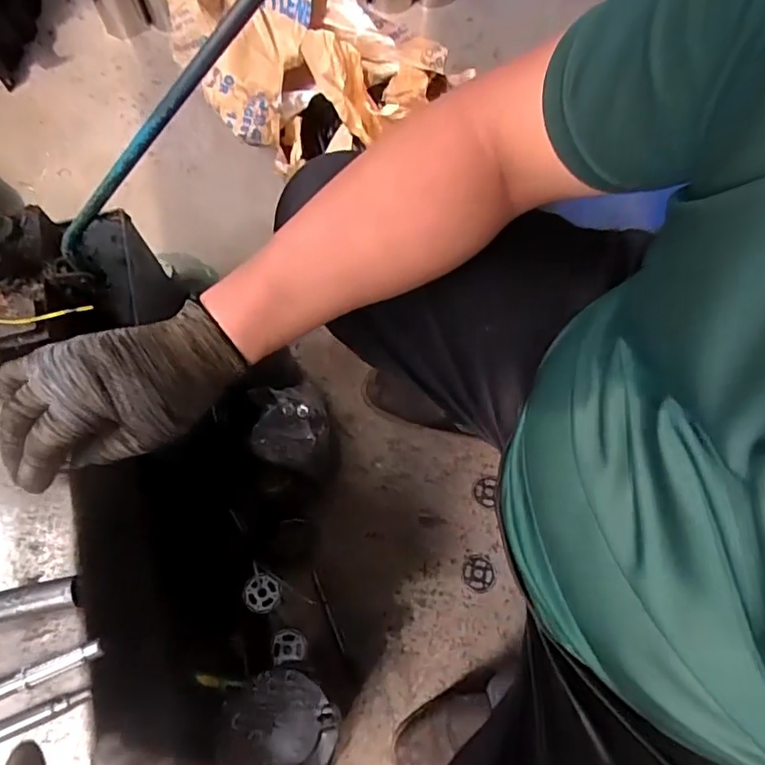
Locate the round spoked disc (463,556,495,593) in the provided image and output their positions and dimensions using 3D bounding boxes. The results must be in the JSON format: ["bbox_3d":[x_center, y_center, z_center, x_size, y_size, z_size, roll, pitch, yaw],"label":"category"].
[{"bbox_3d":[0.136,0.271,0.805,0.045,0.004,0.047,0,70,0],"label":"round spoked disc"}]

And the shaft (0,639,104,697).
[{"bbox_3d":[-0.252,0.197,0.353,0.159,0.011,0.011,-22,71,-8],"label":"shaft"}]

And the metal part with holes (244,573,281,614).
[{"bbox_3d":[-0.166,0.290,0.787,0.051,0.007,0.051,0,70,0],"label":"metal part with holes"}]

